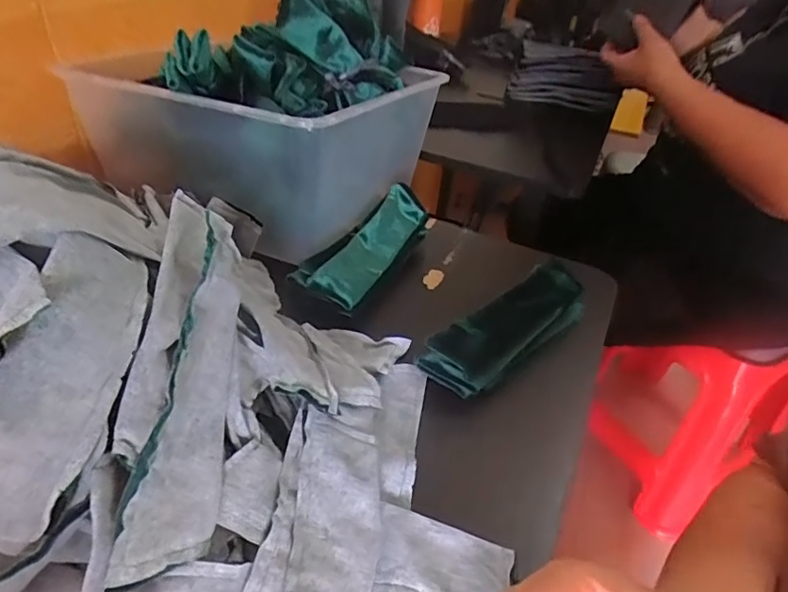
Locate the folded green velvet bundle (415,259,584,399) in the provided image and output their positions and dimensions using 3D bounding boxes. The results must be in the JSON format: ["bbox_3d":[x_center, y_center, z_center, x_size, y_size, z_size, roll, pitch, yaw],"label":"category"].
[{"bbox_3d":[0.101,0.024,0.437,0.050,0.044,0.178,33,46,31],"label":"folded green velvet bundle"}]

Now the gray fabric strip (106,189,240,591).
[{"bbox_3d":[-0.119,0.034,0.308,0.045,0.065,0.231,1,64,-7],"label":"gray fabric strip"}]

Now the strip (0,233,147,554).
[{"bbox_3d":[-0.160,0.040,0.249,0.028,0.051,0.144,-13,56,45],"label":"strip"}]

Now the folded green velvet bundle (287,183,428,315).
[{"bbox_3d":[-0.021,-0.052,0.505,0.059,0.033,0.173,20,40,17],"label":"folded green velvet bundle"}]

